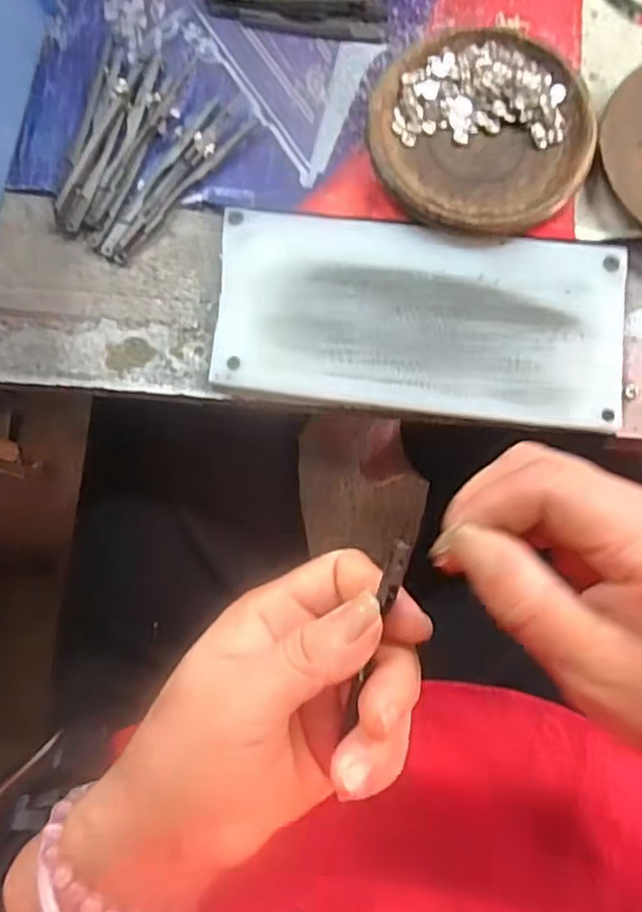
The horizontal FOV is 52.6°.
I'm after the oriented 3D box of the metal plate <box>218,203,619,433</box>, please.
[{"bbox_3d":[0.049,-0.069,0.318,0.196,0.007,0.094,6,79,1],"label":"metal plate"}]

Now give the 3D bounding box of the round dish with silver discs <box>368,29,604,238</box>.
[{"bbox_3d":[0.082,-0.167,0.332,0.109,0.012,0.112,0,78,0],"label":"round dish with silver discs"}]

